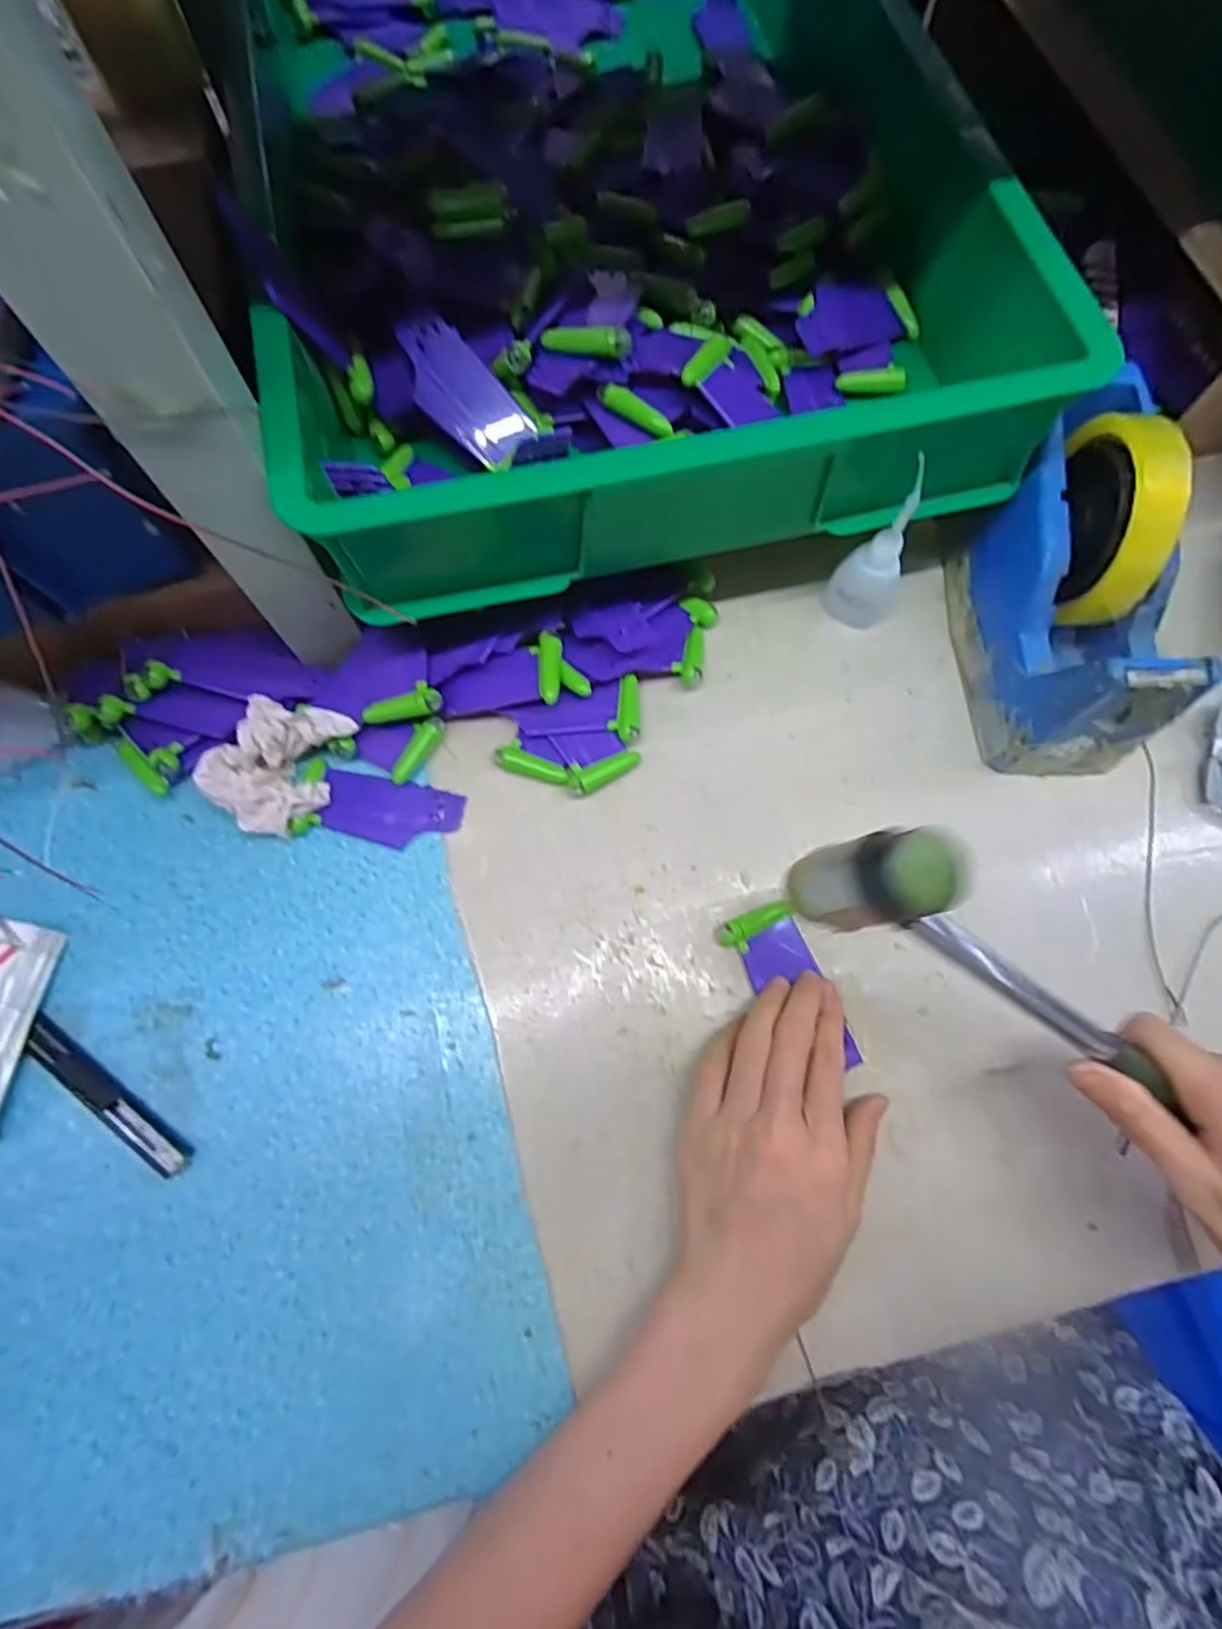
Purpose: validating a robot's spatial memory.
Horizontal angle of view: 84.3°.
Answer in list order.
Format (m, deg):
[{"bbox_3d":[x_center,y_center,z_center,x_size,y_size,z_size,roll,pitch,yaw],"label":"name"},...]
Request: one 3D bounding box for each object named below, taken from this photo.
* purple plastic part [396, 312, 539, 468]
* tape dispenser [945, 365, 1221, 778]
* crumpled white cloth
[{"bbox_3d":[-0.075,-0.214,0.345,0.038,0.010,0.078,-42,98,-11],"label":"purple plastic part"},{"bbox_3d":[0.248,-0.129,0.363,0.078,0.117,0.187,-6,73,-1],"label":"tape dispenser"},{"bbox_3d":[-0.179,-0.029,0.368,0.056,0.032,0.076,37,77,11],"label":"crumpled white cloth"}]

